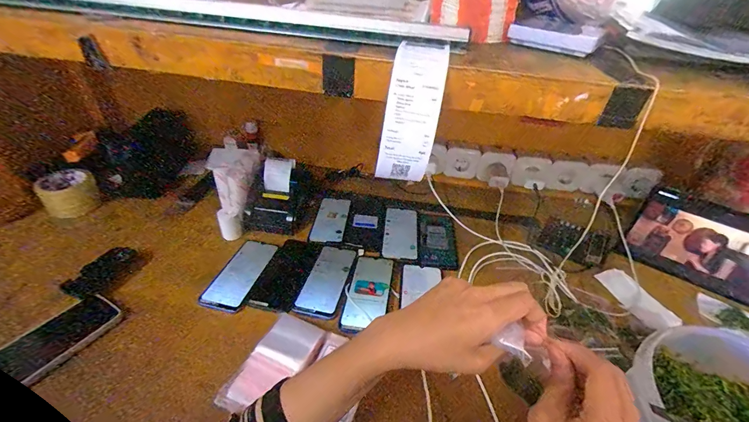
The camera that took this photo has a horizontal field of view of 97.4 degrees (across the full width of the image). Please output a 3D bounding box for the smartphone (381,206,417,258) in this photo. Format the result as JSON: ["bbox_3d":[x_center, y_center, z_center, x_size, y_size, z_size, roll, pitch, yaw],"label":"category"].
[{"bbox_3d":[0.057,0.044,0.717,0.071,0.011,0.172,6,38,3],"label":"smartphone"}]

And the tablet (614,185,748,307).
[{"bbox_3d":[0.638,0.067,0.627,0.243,0.156,0.014,27,27,25],"label":"tablet"}]

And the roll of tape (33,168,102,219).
[{"bbox_3d":[-0.630,-0.042,0.682,0.086,0.075,0.086,-24,46,-32],"label":"roll of tape"}]

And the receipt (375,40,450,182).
[{"bbox_3d":[0.047,-0.111,0.372,0.057,0.155,0.067,15,13,13],"label":"receipt"}]

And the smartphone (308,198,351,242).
[{"bbox_3d":[-0.095,0.016,0.728,0.067,0.011,0.138,13,45,-4],"label":"smartphone"}]

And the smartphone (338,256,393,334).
[{"bbox_3d":[-0.010,0.141,0.578,0.069,0.006,0.164,10,38,8],"label":"smartphone"}]

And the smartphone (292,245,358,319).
[{"bbox_3d":[-0.083,0.122,0.599,0.073,0.006,0.162,11,39,9],"label":"smartphone"}]

